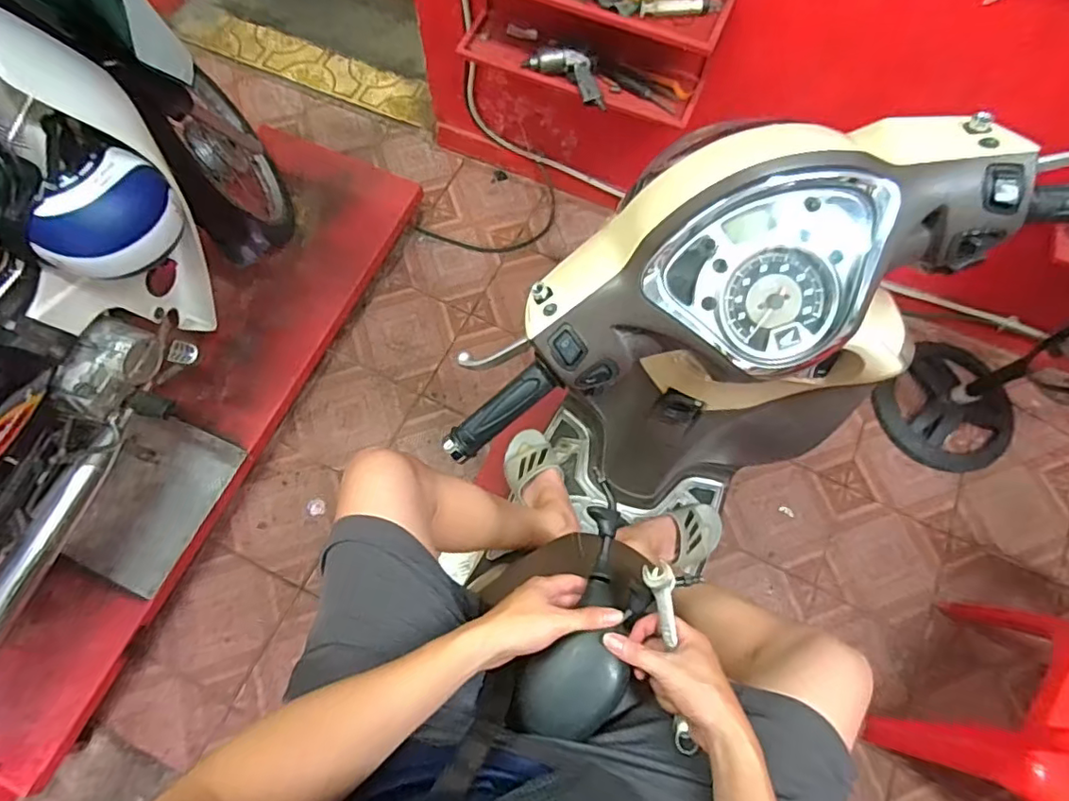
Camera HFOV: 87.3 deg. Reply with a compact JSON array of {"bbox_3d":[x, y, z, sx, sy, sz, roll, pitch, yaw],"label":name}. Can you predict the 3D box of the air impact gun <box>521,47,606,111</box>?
[{"bbox_3d":[0.080,-0.776,1.331,0.226,0.052,0.094,31,72,9],"label":"air impact gun"}]

